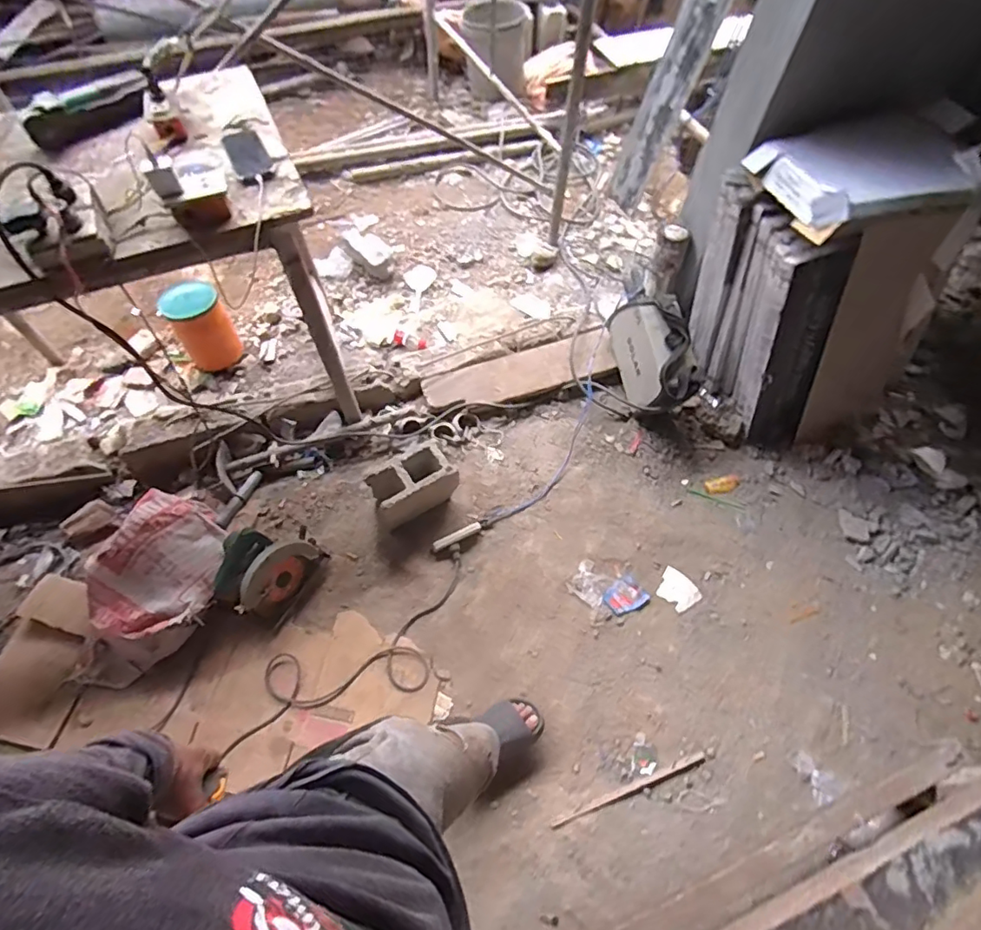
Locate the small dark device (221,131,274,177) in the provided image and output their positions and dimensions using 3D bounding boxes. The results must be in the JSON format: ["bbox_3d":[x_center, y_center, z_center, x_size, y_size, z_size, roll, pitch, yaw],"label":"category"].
[{"bbox_3d":[-0.506,-0.649,1.129,0.076,0.019,0.161,-26,68,-11],"label":"small dark device"}]

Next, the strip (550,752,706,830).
[{"bbox_3d":[0.328,0.763,1.267,0.396,0.008,0.021,-18,63,-12],"label":"strip"}]

